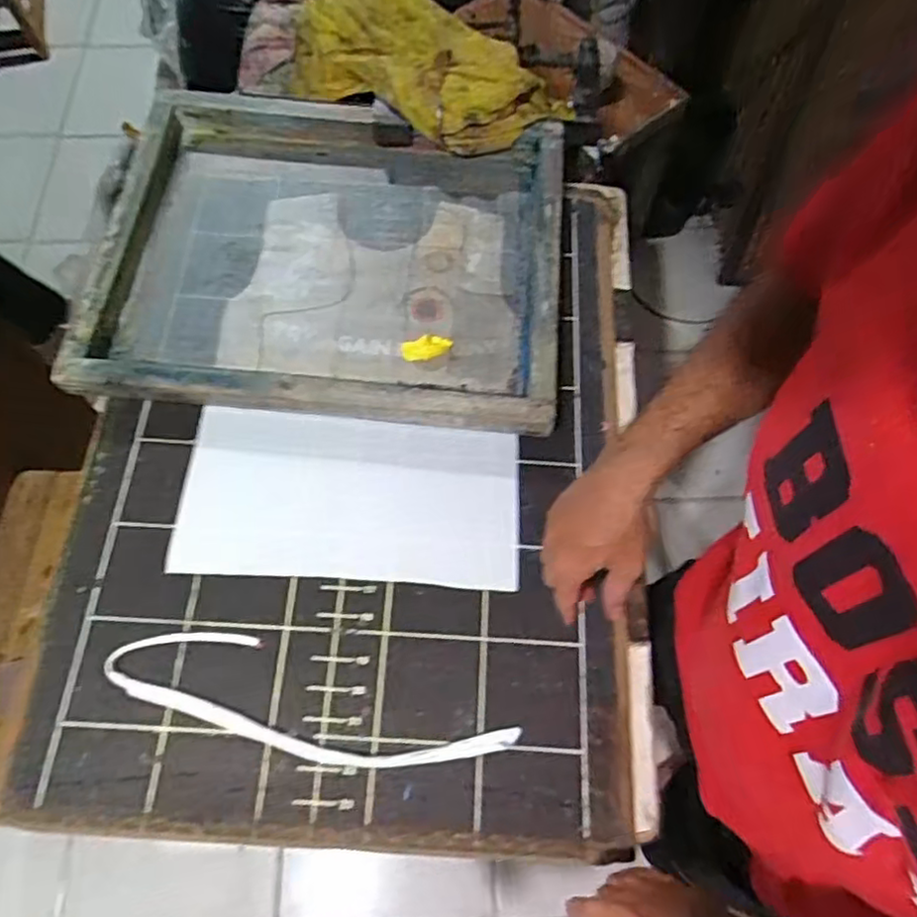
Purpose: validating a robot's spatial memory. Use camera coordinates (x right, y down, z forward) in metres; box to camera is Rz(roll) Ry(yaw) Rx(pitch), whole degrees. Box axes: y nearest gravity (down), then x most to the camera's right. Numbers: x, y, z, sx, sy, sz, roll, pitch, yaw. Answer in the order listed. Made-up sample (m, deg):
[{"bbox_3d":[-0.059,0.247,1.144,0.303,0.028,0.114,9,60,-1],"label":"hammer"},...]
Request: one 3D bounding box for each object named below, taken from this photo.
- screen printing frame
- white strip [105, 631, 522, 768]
[{"bbox_3d":[-0.152,-0.257,0.828,0.552,0.049,0.445,5,67,2],"label":"screen printing frame"},{"bbox_3d":[-0.145,0.240,0.635,0.394,0.004,0.088,17,67,7],"label":"white strip"}]

